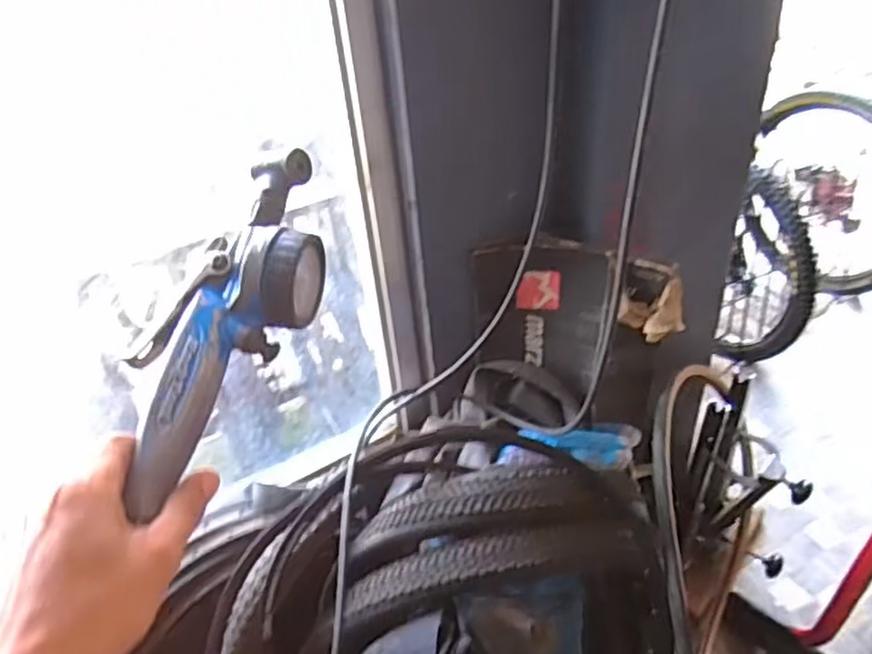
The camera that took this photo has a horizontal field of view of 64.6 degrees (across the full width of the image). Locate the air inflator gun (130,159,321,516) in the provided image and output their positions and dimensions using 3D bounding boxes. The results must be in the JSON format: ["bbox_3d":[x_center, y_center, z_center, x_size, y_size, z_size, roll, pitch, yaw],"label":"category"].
[{"bbox_3d":[-0.122,-0.007,0.420,0.071,0.049,0.227,14,69,23],"label":"air inflator gun"}]

